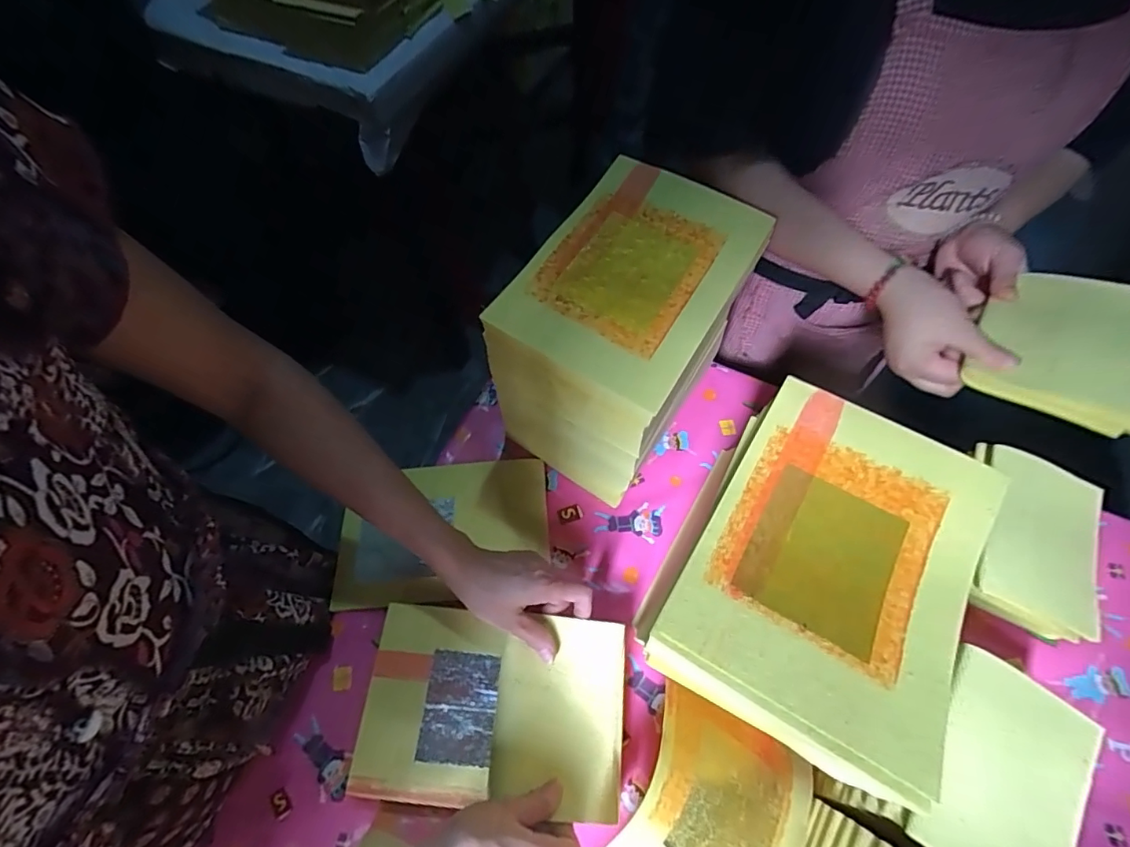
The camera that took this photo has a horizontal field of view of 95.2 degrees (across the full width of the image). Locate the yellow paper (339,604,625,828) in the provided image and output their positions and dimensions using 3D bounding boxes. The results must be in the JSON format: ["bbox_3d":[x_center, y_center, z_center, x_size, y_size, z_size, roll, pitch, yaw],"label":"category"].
[{"bbox_3d":[-0.065,0.254,0.464,0.228,0.030,0.153,5,61,4],"label":"yellow paper"}]

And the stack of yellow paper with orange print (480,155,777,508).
[{"bbox_3d":[0.054,-0.075,0.537,0.169,0.255,0.218,28,65,16],"label":"stack of yellow paper with orange print"}]

